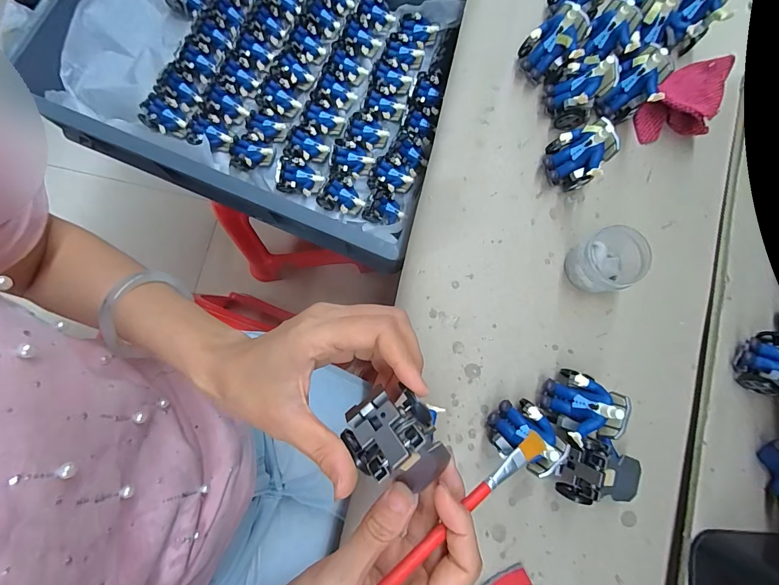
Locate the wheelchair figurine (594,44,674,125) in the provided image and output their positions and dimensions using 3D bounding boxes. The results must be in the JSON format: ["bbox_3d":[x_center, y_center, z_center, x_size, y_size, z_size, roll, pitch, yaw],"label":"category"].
[{"bbox_3d":[0.229,-0.193,0.354,0.042,0.058,0.043,31,81,4],"label":"wheelchair figurine"}]

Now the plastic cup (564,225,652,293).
[{"bbox_3d":[0.193,-0.028,0.335,0.057,0.048,0.049,-41,83,-8],"label":"plastic cup"}]

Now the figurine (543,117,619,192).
[{"bbox_3d":[0.170,-0.123,0.342,0.042,0.061,0.051,-29,82,-6],"label":"figurine"}]

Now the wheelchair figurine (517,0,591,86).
[{"bbox_3d":[0.155,-0.235,0.360,0.049,0.061,0.034,22,80,3],"label":"wheelchair figurine"}]

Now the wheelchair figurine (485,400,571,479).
[{"bbox_3d":[0.104,0.114,0.299,0.046,0.063,0.049,-27,81,-6],"label":"wheelchair figurine"}]

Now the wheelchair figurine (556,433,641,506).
[{"bbox_3d":[0.170,0.144,0.302,0.062,0.050,0.051,13,80,1],"label":"wheelchair figurine"}]

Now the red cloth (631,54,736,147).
[{"bbox_3d":[0.287,-0.182,0.364,0.060,0.041,0.086,42,82,6],"label":"red cloth"}]

